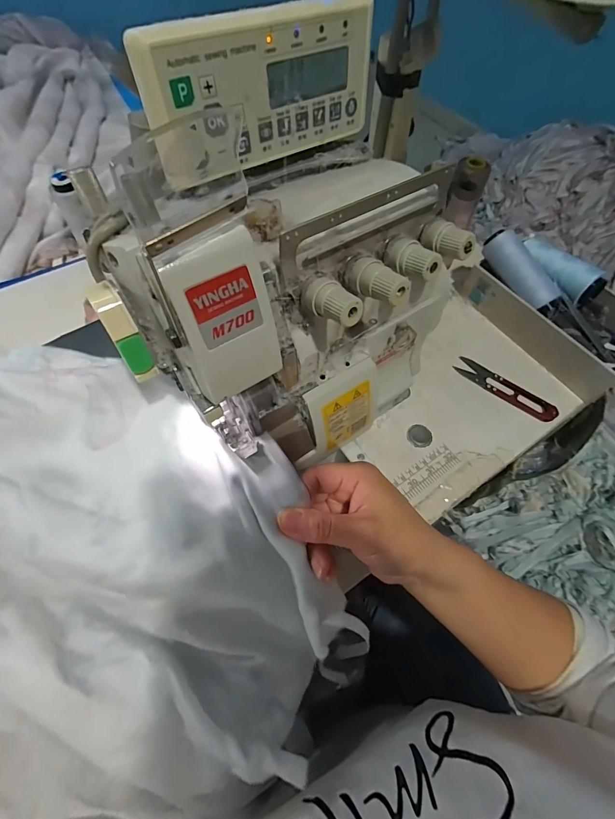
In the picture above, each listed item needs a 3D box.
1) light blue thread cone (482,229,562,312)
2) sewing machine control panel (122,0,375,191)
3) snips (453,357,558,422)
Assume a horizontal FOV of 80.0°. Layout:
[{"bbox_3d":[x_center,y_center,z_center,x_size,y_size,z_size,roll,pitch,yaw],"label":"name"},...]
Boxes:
[{"bbox_3d":[0.252,-0.163,0.430,0.036,0.031,0.108,-35,84,-19],"label":"light blue thread cone"},{"bbox_3d":[-0.023,-0.191,0.219,0.151,0.066,0.020,-33,68,-18],"label":"sewing machine control panel"},{"bbox_3d":[0.228,-0.024,0.425,0.116,0.013,0.027,37,67,16],"label":"snips"}]

